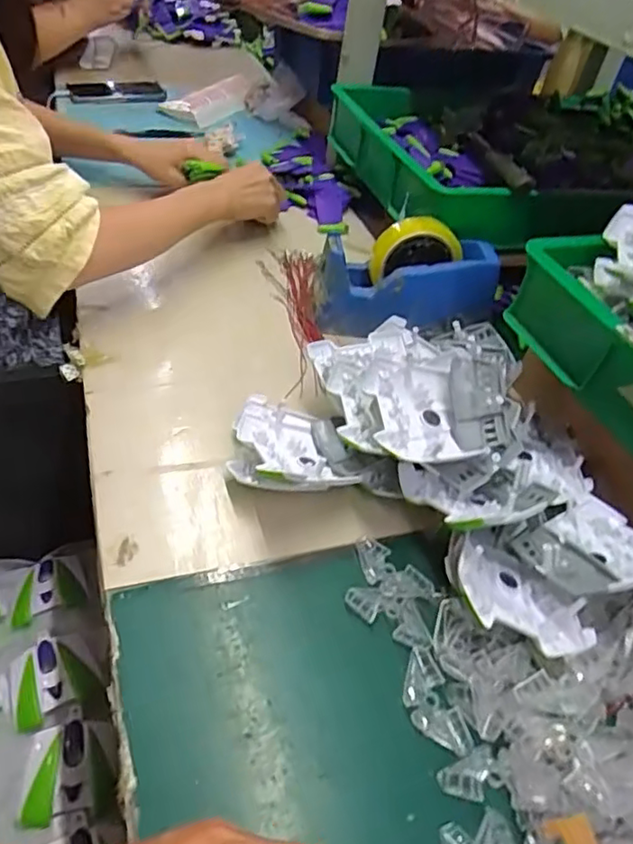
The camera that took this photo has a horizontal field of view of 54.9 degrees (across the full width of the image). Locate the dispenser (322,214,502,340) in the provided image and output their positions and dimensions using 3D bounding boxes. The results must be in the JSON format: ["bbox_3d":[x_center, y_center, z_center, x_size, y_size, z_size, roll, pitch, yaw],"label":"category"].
[{"bbox_3d":[0.102,-0.162,0.668,0.197,0.090,0.080,0,45,-9],"label":"dispenser"}]

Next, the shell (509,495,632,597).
[{"bbox_3d":[0.209,0.091,0.450,0.107,0.041,0.086,-12,48,-21],"label":"shell"}]

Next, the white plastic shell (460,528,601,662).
[{"bbox_3d":[0.142,0.120,0.426,0.070,0.031,0.103,-30,57,-34],"label":"white plastic shell"}]

